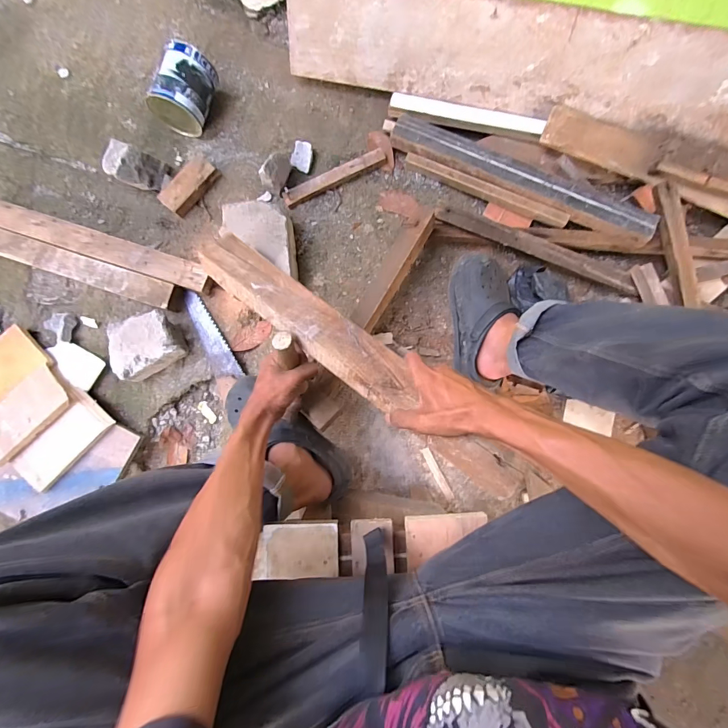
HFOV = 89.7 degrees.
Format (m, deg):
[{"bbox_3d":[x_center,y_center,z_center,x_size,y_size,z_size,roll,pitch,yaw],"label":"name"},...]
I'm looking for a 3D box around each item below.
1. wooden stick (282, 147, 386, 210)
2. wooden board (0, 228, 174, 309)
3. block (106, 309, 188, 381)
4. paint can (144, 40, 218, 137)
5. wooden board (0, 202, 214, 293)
[{"bbox_3d":[-0.065,-0.409,0.805,0.235,0.029,0.033,-25,85,-1],"label":"wooden stick"},{"bbox_3d":[-0.657,-0.220,0.796,0.529,0.044,0.060,18,85,3],"label":"wooden board"},{"bbox_3d":[-0.450,-0.039,0.760,0.134,0.072,0.117,-22,84,-1],"label":"block"},{"bbox_3d":[-0.384,-0.584,0.785,0.116,0.113,0.135,18,85,3],"label":"paint can"},{"bbox_3d":[-0.574,-0.254,0.800,0.520,0.044,0.061,18,85,3],"label":"wooden board"}]

